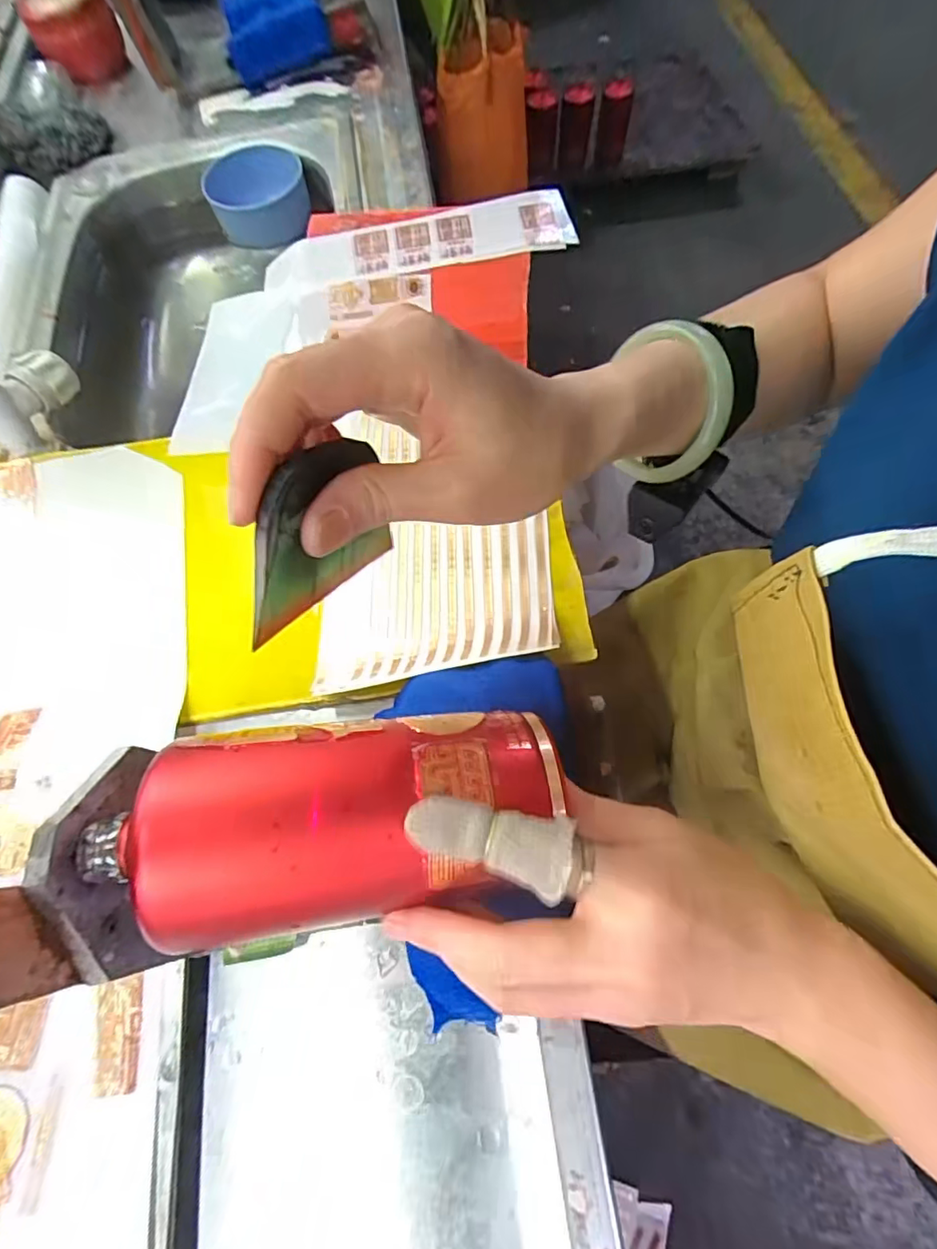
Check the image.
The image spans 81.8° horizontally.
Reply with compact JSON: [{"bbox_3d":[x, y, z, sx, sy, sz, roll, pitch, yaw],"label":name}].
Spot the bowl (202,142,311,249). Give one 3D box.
[{"bbox_3d":[-0.241,-0.496,0.622,0.105,0.061,0.123,-18,68,-5],"label":"bowl"}]

